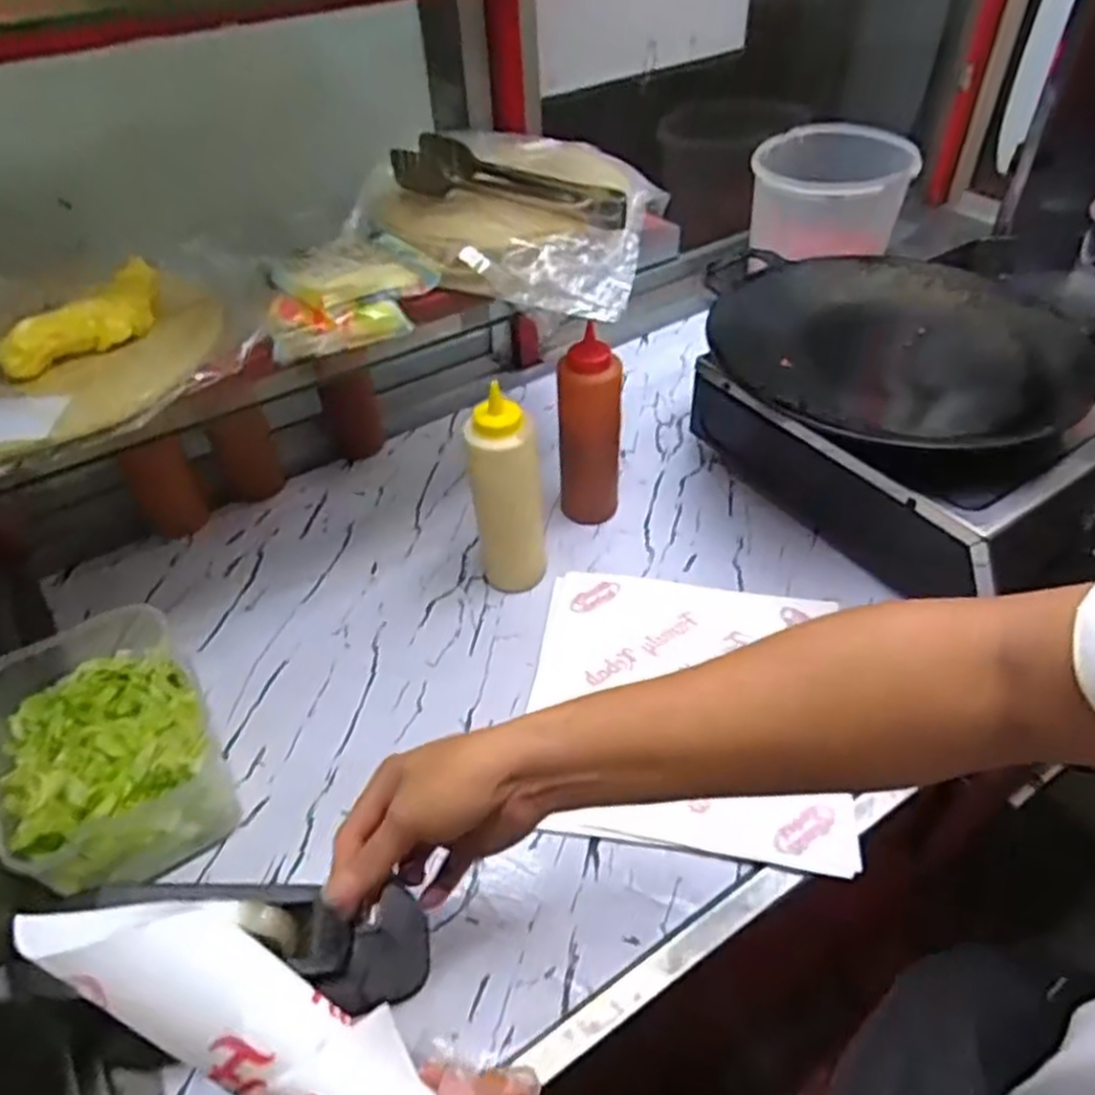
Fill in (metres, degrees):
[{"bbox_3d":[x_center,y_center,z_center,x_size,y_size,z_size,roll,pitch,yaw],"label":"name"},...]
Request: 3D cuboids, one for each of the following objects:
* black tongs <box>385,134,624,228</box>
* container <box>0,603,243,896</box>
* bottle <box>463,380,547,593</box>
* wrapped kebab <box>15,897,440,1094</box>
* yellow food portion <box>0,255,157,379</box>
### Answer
[{"bbox_3d":[-0.034,-0.300,0.633,0.223,0.031,0.044,26,49,25],"label":"black tongs"},{"bbox_3d":[-0.339,0.143,0.583,0.146,0.078,0.220,-26,49,-25],"label":"container"},{"bbox_3d":[-0.033,-0.044,0.681,0.061,0.192,0.059,2,43,2],"label":"bottle"},{"bbox_3d":[-0.071,0.205,0.291,0.267,0.034,0.044,34,48,-1],"label":"wrapped kebab"},{"bbox_3d":[-0.325,-0.170,0.553,0.053,0.029,0.142,12,45,13],"label":"yellow food portion"}]

